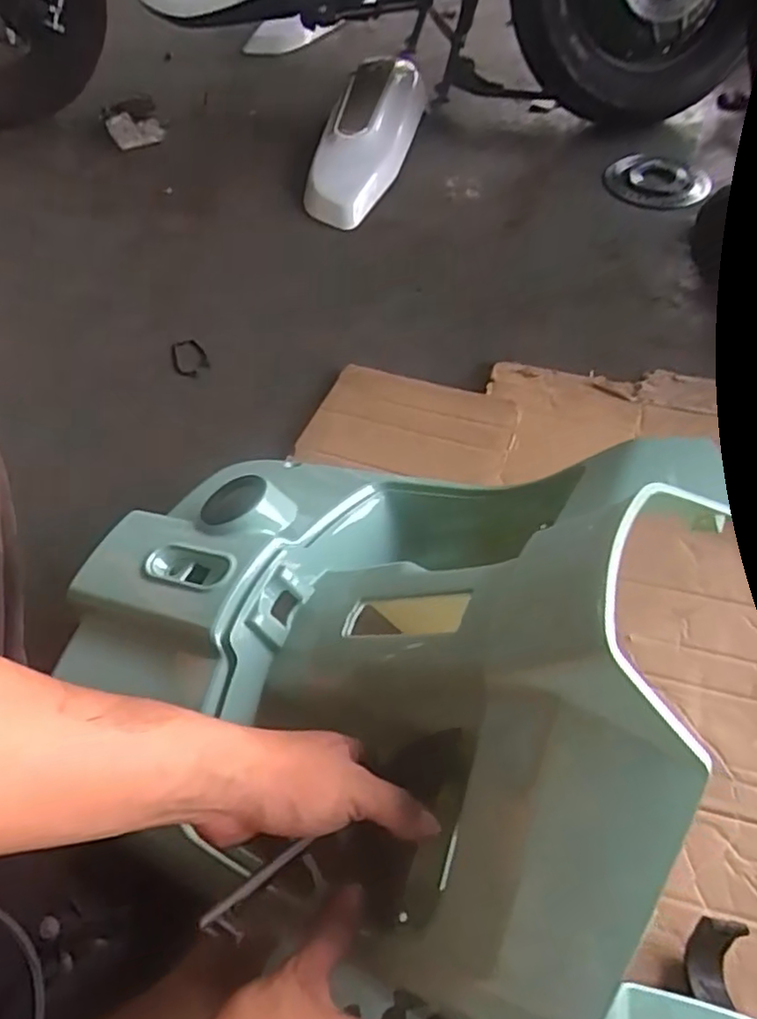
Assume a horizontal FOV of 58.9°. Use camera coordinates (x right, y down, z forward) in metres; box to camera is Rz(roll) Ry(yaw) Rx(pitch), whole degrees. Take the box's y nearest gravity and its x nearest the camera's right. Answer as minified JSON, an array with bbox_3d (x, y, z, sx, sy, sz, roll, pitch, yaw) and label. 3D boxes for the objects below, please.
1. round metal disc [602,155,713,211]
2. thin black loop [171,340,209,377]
[{"bbox_3d":[0.474,-0.560,1.145,0.166,0.010,0.169,-1,54,1],"label":"round metal disc"},{"bbox_3d":[-0.258,-0.204,0.912,0.048,0.006,0.060,-13,69,-22],"label":"thin black loop"}]

